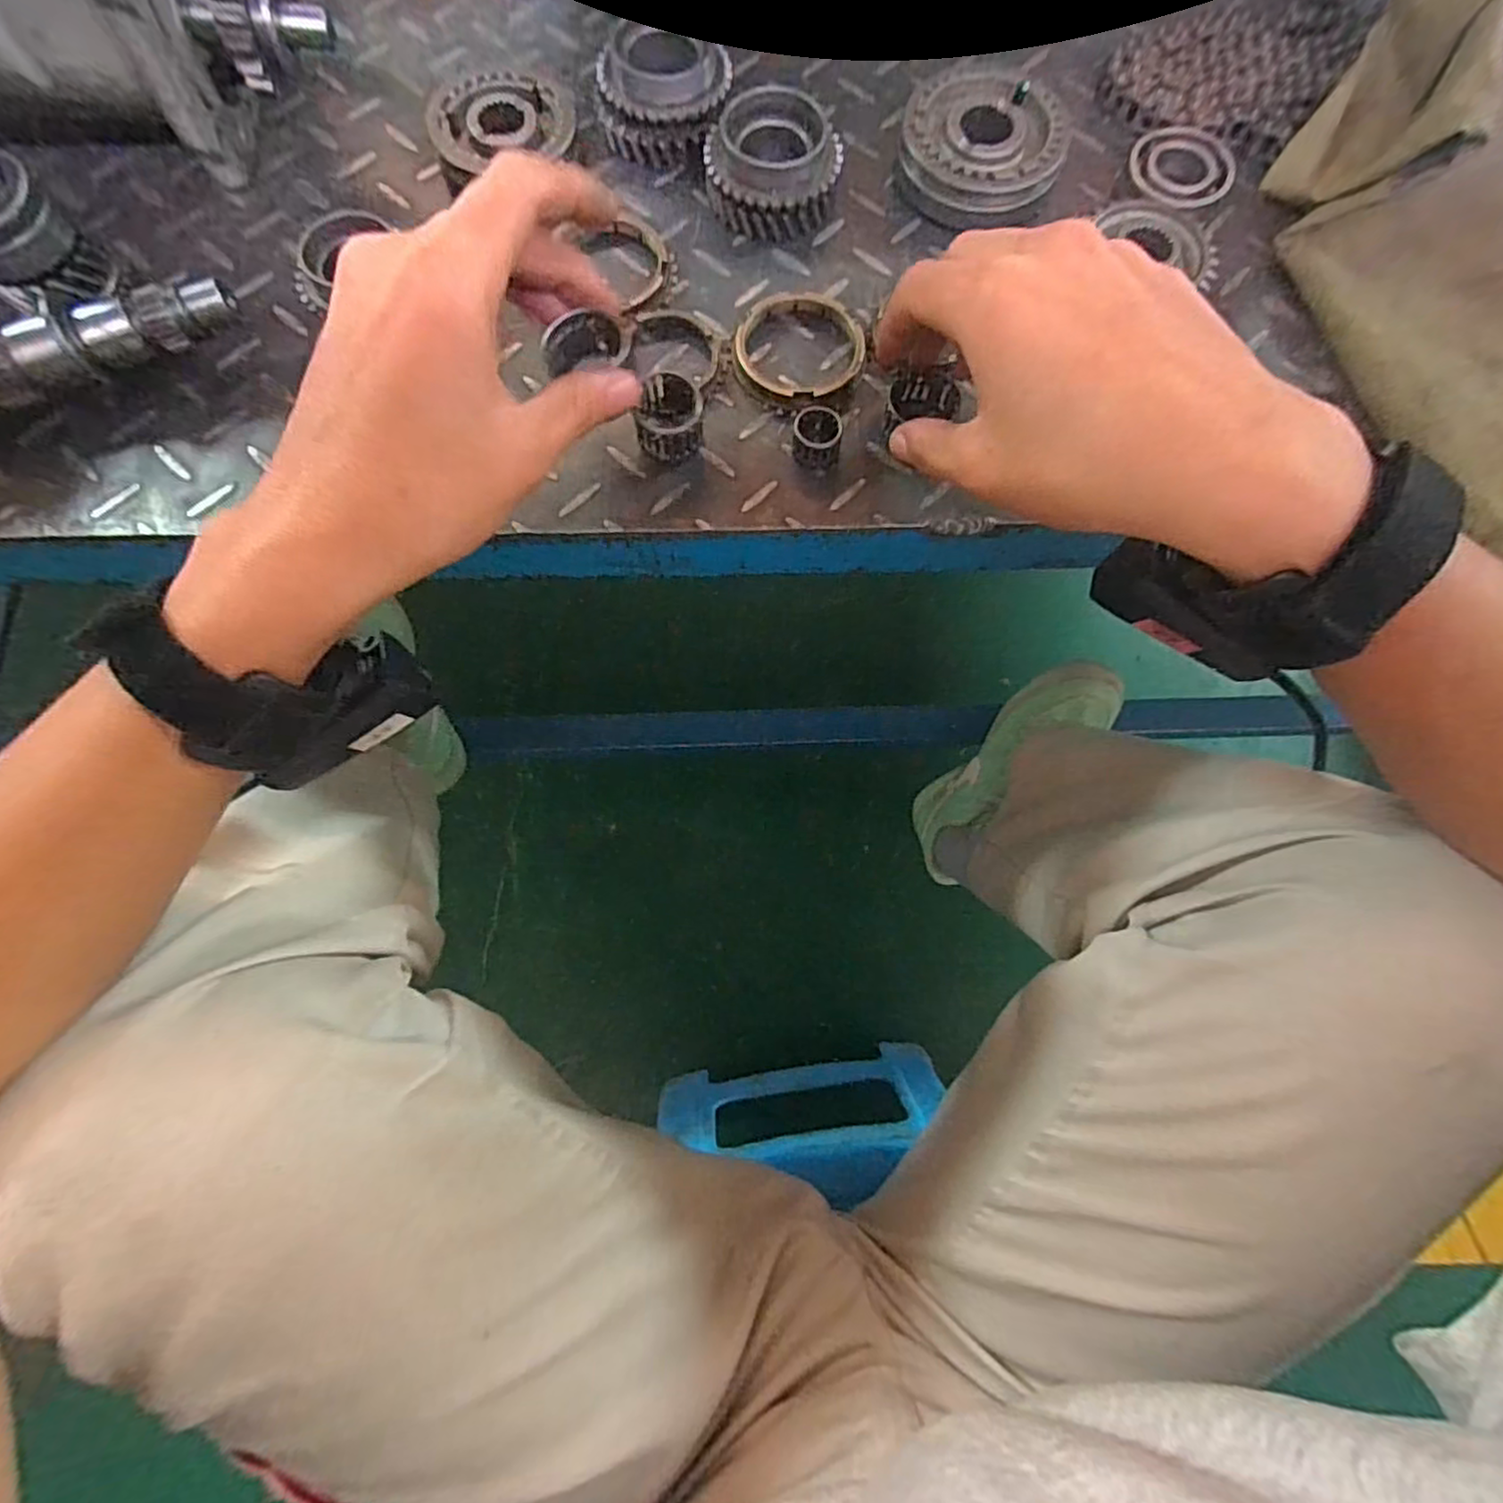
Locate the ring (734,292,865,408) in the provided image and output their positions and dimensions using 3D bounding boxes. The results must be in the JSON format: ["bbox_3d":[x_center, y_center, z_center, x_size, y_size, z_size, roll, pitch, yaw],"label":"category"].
[{"bbox_3d":[0.023,-0.189,0.314,0.059,0.008,0.059,0,78,0],"label":"ring"}]

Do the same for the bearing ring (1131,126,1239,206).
[{"bbox_3d":[0.213,-0.288,0.328,0.044,0.006,0.047,-4,78,-1],"label":"bearing ring"}]

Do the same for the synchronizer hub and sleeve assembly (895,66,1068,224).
[{"bbox_3d":[0.115,-0.303,0.335,0.078,0.024,0.070,16,78,3],"label":"synchronizer hub and sleeve assembly"}]

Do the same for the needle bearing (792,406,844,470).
[{"bbox_3d":[0.030,-0.141,0.299,0.021,0.017,0.021,0,78,0],"label":"needle bearing"}]

